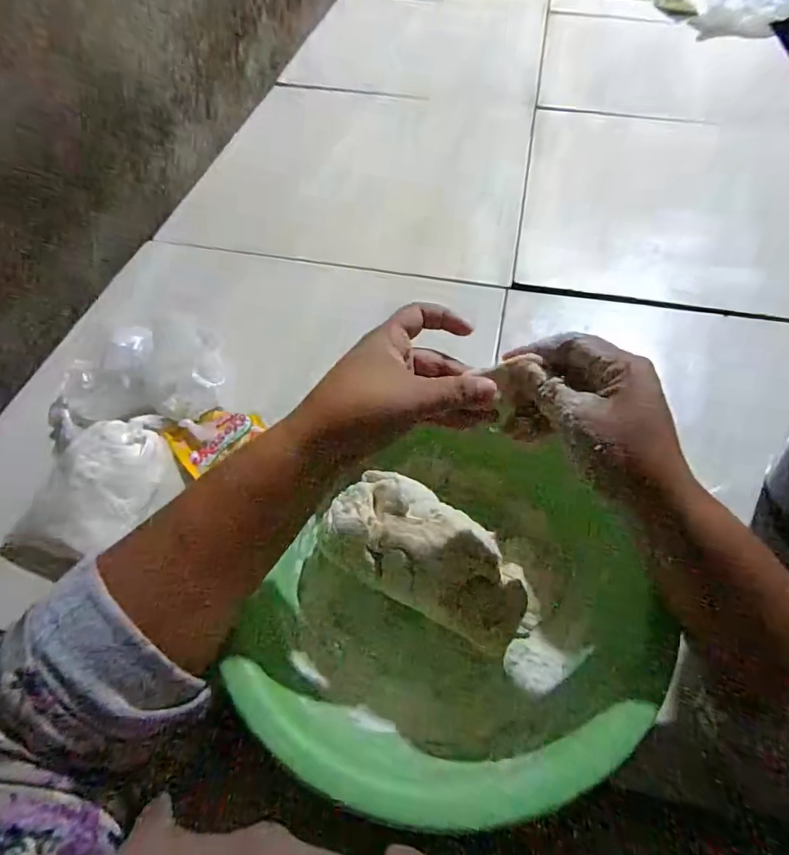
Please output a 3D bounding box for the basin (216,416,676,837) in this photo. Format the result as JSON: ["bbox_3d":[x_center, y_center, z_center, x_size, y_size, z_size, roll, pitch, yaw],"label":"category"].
[{"bbox_3d":[0.047,0.120,0.367,0.240,0.102,0.258,0,56,0],"label":"basin"}]

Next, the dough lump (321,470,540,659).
[{"bbox_3d":[0.030,0.099,0.386,0.170,0.063,0.082,25,60,16],"label":"dough lump"}]

